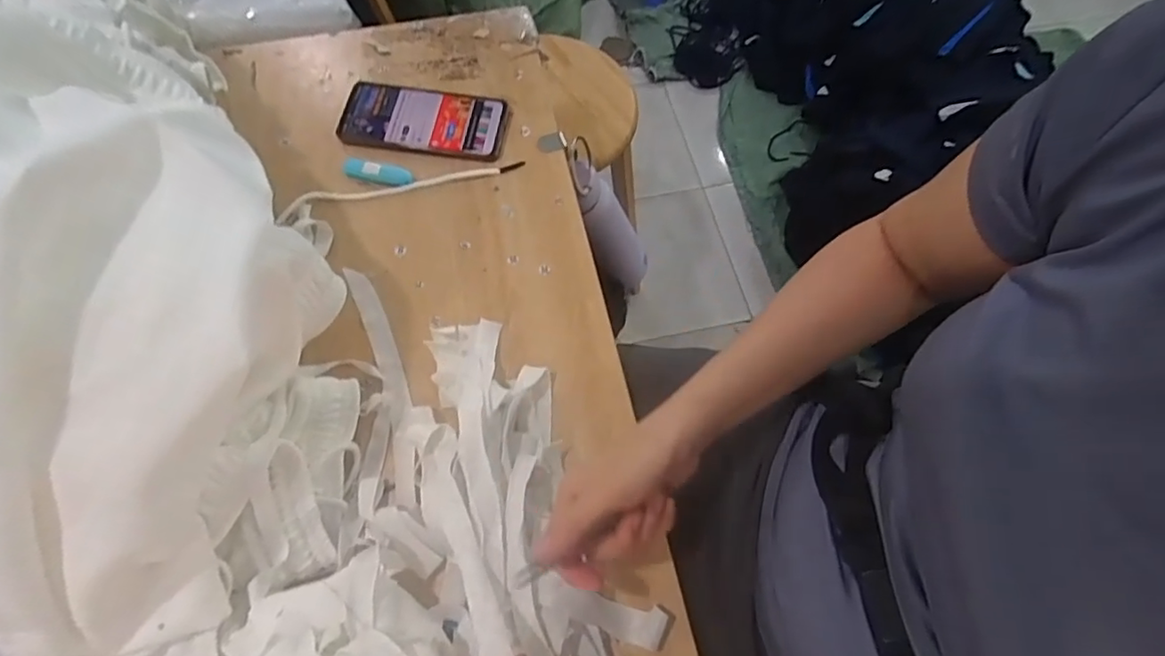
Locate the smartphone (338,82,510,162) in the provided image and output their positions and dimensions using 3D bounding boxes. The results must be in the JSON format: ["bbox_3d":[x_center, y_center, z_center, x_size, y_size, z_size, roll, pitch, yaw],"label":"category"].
[{"bbox_3d":[-0.164,-0.216,0.604,0.165,0.017,0.081,7,65,1],"label":"smartphone"}]

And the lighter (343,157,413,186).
[{"bbox_3d":[-0.202,-0.154,0.574,0.068,0.011,0.020,10,65,2],"label":"lighter"}]

